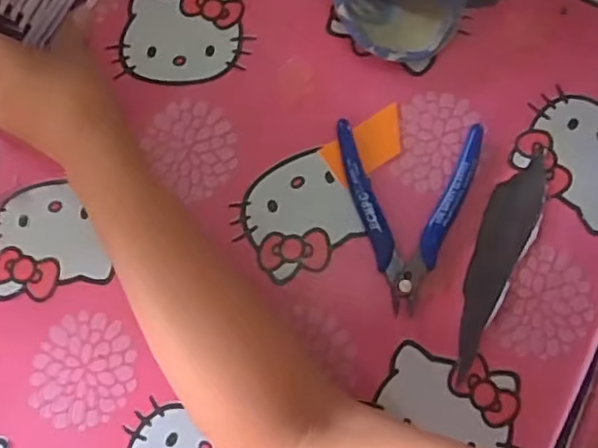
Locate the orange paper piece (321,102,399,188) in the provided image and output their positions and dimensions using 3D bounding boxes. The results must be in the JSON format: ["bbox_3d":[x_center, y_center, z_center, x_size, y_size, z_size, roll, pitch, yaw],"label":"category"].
[{"bbox_3d":[0.045,-0.050,0.399,0.057,0.004,0.030,-32,78,-6],"label":"orange paper piece"}]

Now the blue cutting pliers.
[{"bbox_3d":[0.067,-0.007,0.384,0.085,0.013,0.112,1,77,1],"label":"blue cutting pliers"}]

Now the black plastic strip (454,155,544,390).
[{"bbox_3d":[0.118,0.019,0.380,0.029,0.004,0.142,25,78,7],"label":"black plastic strip"}]

